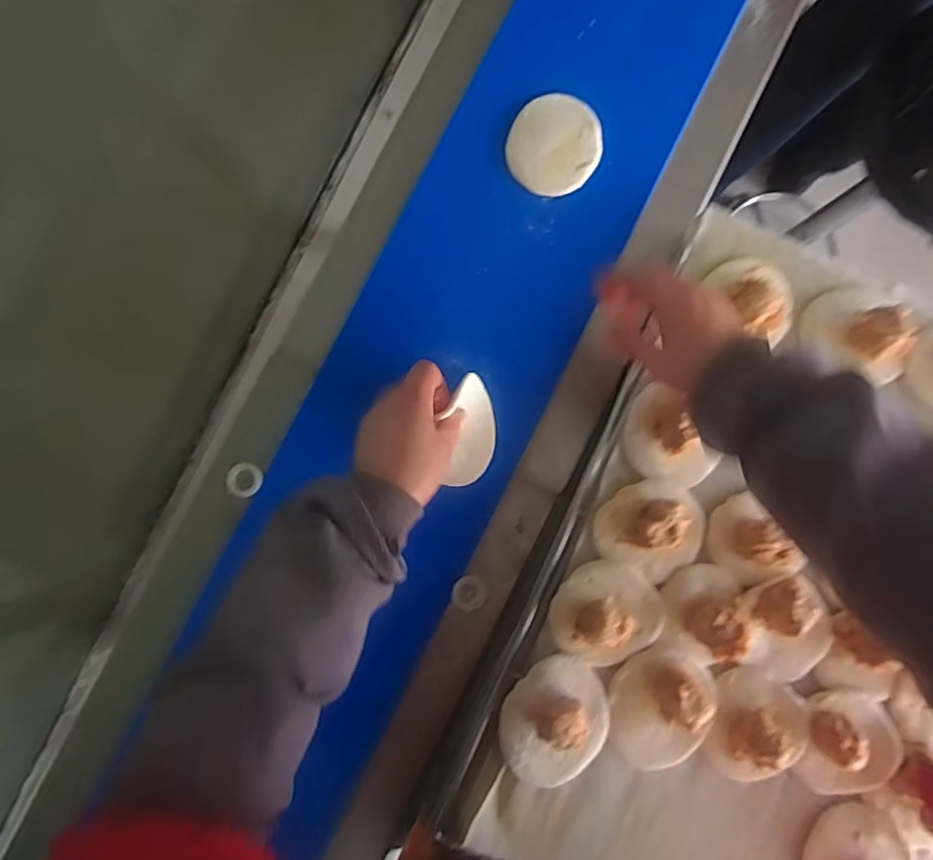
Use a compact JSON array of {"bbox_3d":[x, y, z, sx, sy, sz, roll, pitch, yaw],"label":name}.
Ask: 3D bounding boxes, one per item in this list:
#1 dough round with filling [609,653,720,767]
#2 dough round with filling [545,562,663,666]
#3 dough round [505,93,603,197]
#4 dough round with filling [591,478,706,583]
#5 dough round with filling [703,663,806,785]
[{"bbox_3d":[0.163,0.234,0.477,0.088,0.040,0.100,2,86,-2],"label":"dough round with filling"},{"bbox_3d":[0.118,0.155,0.482,0.083,0.039,0.088,0,86,-2],"label":"dough round with filling"},{"bbox_3d":[0.083,-0.269,0.544,0.085,0.008,0.096,34,86,1],"label":"dough round"},{"bbox_3d":[0.160,0.082,0.488,0.086,0.033,0.080,0,86,-2],"label":"dough round with filling"},{"bbox_3d":[0.247,0.250,0.480,0.076,0.041,0.087,11,86,-1],"label":"dough round with filling"}]

